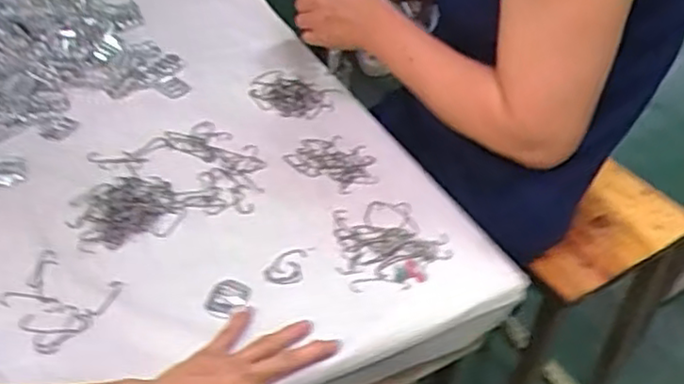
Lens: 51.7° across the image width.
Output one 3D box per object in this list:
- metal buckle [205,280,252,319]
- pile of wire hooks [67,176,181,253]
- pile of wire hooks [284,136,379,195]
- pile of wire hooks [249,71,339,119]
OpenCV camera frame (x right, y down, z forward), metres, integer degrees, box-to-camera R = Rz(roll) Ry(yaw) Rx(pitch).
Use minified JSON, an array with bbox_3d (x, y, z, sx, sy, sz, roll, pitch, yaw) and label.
[{"bbox_3d":[-0.096,0.092,0.603,0.034,0.006,0.038,16,42,12],"label":"metal buckle"},{"bbox_3d":[-0.209,0.015,0.668,0.076,0.010,0.102,32,48,27],"label":"pile of wire hooks"},{"bbox_3d":[-0.005,-0.032,0.750,0.090,0.011,0.070,27,45,22],"label":"pile of wire hooks"},{"bbox_3d":[-0.057,-0.116,0.821,0.095,0.022,0.064,23,44,18],"label":"pile of wire hooks"}]

